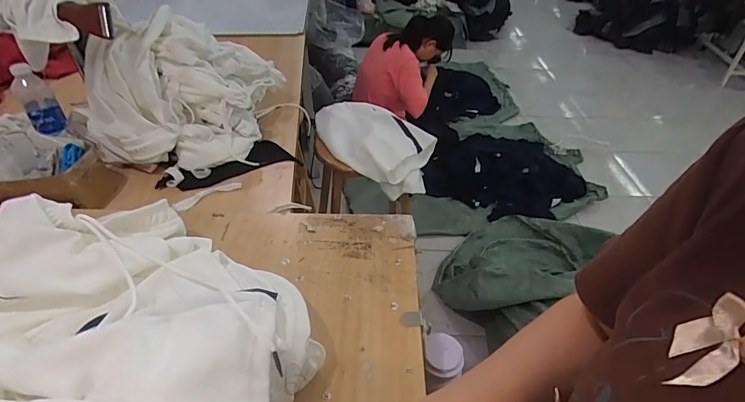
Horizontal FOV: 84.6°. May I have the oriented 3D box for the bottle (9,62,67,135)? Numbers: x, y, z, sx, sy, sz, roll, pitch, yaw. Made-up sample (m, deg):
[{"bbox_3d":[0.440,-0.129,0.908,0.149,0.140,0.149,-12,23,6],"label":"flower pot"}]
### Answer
[{"bbox_3d":[-0.662,-0.200,0.810,0.062,0.132,0.057,30,47,29],"label":"bottle"}]

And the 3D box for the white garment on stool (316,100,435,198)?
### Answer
[{"bbox_3d":[-0.020,-0.168,1.209,0.388,0.129,0.239,30,47,29],"label":"white garment on stool"}]

